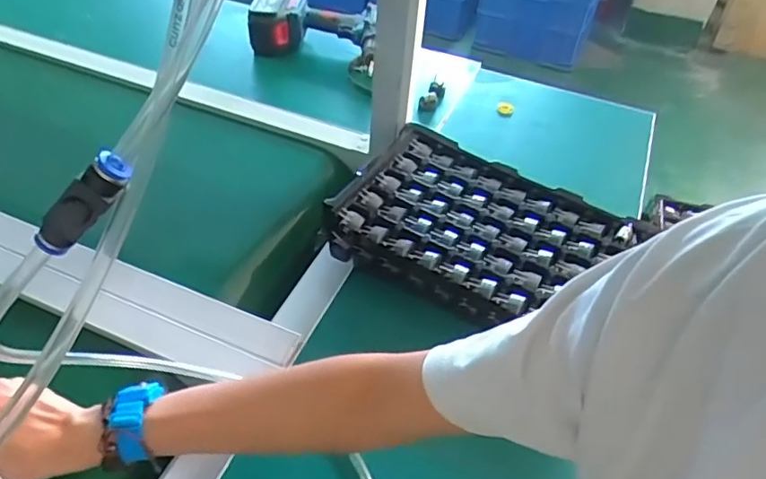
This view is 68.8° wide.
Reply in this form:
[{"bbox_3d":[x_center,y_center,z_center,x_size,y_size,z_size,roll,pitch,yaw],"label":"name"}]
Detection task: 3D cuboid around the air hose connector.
[{"bbox_3d":[-0.119,-0.013,0.220,0.048,0.014,0.017,-46,55,8],"label":"air hose connector"}]

